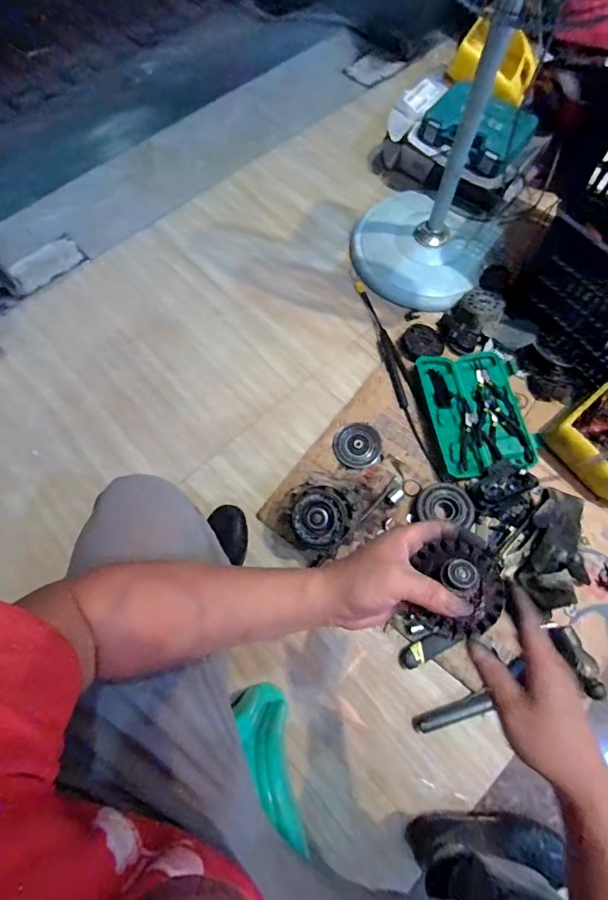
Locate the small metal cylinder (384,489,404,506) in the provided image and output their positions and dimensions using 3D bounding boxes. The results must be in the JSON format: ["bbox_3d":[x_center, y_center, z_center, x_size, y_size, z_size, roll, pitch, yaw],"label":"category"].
[{"bbox_3d":[0.193,0.102,0.945,0.042,0.019,0.022,-37,72,-13],"label":"small metal cylinder"}]

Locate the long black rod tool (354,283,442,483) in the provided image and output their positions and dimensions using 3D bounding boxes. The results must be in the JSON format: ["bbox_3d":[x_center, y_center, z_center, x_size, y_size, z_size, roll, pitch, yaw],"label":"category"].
[{"bbox_3d":[0.223,-0.192,1.073,0.037,0.016,0.564,-14,69,-5],"label":"long black rod tool"}]

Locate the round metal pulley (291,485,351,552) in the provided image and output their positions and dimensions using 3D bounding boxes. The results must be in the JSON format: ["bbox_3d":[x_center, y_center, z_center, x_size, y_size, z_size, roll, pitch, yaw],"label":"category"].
[{"bbox_3d":[0.030,0.114,0.769,0.099,0.040,0.107,14,70,6],"label":"round metal pulley"}]

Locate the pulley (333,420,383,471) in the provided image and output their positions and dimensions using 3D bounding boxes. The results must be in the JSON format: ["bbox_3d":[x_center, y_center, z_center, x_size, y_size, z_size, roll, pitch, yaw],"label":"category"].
[{"bbox_3d":[0.123,-0.010,1.005,0.106,0.017,0.106,1,77,-3],"label":"pulley"}]

